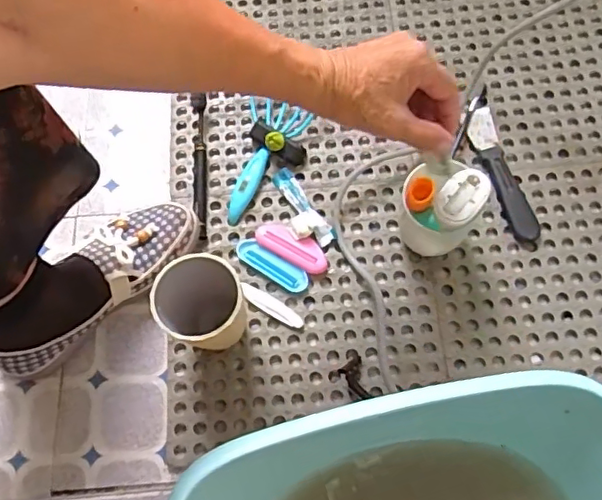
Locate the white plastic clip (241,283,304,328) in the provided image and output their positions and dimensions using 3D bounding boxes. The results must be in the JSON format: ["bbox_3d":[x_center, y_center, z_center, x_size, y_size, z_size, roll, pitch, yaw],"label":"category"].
[{"bbox_3d":[-0.031,0.059,0.611,0.076,0.006,0.017,31,73,12],"label":"white plastic clip"}]

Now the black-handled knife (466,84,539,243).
[{"bbox_3d":[0.224,-0.097,0.652,0.041,0.016,0.188,-15,70,-4],"label":"black-handled knife"}]

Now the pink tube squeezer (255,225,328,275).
[{"bbox_3d":[-0.009,-0.004,0.627,0.086,0.013,0.033,31,73,12],"label":"pink tube squeezer"}]

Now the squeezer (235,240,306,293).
[{"bbox_3d":[-0.032,0.017,0.624,0.088,0.008,0.026,35,74,13],"label":"squeezer"}]

